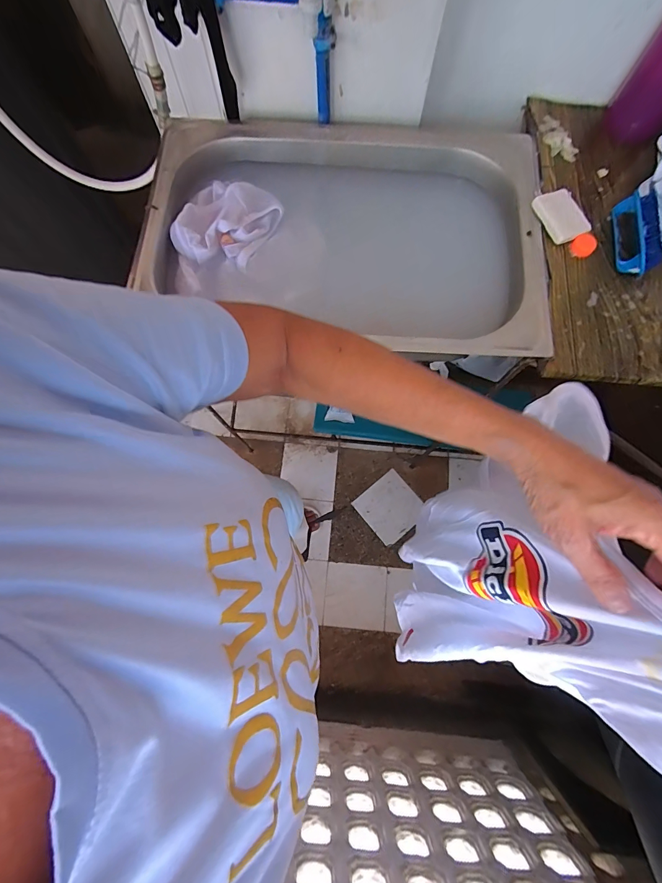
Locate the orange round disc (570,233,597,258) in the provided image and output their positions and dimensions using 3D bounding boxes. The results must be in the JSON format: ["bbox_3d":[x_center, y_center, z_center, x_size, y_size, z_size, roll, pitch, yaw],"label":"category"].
[{"bbox_3d":[0.379,-0.293,0.543,0.032,0.009,0.041,44,80,8],"label":"orange round disc"}]

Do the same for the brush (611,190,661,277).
[{"bbox_3d":[0.438,-0.298,0.517,0.048,0.044,0.129,7,77,0],"label":"brush"}]

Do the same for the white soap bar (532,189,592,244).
[{"bbox_3d":[0.346,-0.338,0.547,0.061,0.016,0.080,-25,79,-7],"label":"white soap bar"}]

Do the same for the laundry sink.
[{"bbox_3d":[0.019,-0.306,0.647,0.593,0.222,0.405,4,77,0],"label":"laundry sink"}]

